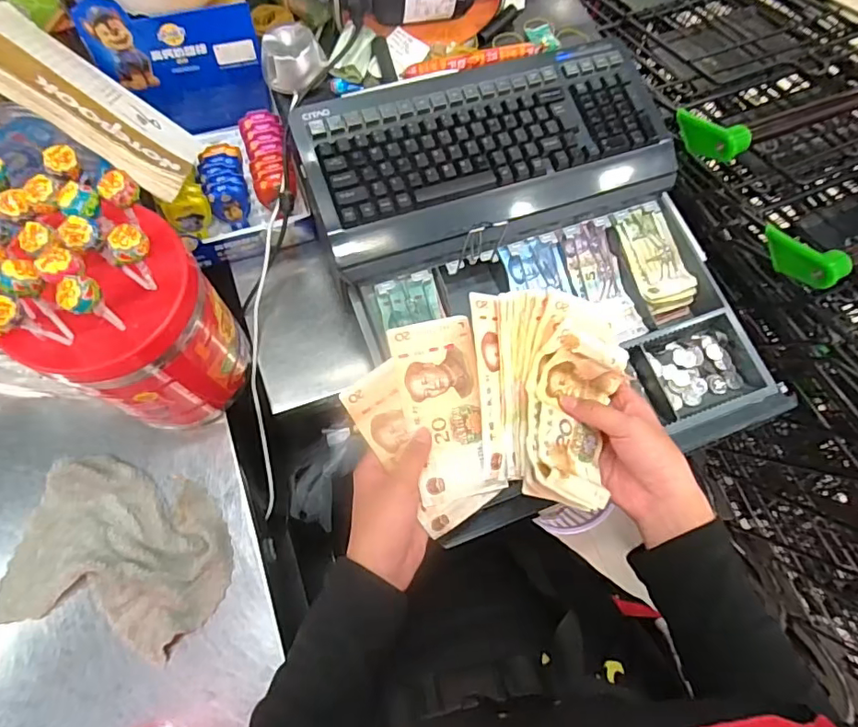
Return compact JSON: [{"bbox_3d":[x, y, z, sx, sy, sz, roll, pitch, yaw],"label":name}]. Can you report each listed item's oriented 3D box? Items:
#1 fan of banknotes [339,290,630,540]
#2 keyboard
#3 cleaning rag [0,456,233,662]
[{"bbox_3d":[0.050,0.036,0.419,0.208,0.068,0.161,-8,68,-6],"label":"fan of banknotes"},{"bbox_3d":[0.068,-0.232,0.580,0.393,0.048,0.192,-17,89,-11],"label":"keyboard"},{"bbox_3d":[-0.299,0.183,0.515,0.201,0.023,0.154,13,69,1],"label":"cleaning rag"}]

